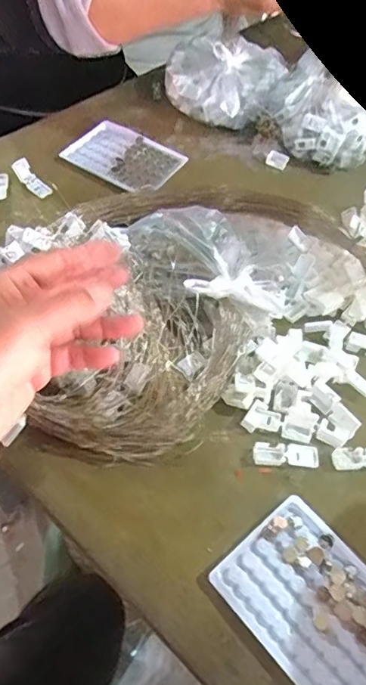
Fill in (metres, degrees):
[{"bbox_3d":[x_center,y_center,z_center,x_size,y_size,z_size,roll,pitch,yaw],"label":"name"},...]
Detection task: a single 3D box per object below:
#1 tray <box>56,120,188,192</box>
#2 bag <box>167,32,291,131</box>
[{"bbox_3d":[-0.075,-0.233,0.659,0.126,0.016,0.091,31,57,15],"label":"tray"},{"bbox_3d":[0.056,-0.355,0.713,0.158,0.094,0.107,10,54,1],"label":"bag"}]

